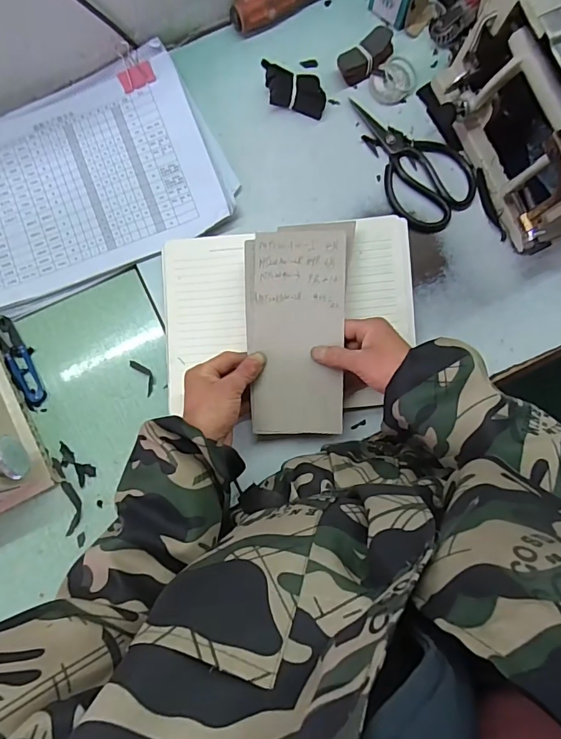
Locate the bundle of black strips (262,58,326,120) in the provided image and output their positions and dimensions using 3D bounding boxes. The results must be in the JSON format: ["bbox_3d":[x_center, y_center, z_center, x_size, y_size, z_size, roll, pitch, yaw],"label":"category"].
[{"bbox_3d":[0.015,-0.341,0.535,0.084,0.028,0.057,15,85,0],"label":"bundle of black strips"}]

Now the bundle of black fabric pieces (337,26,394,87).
[{"bbox_3d":[0.105,-0.378,0.545,0.074,0.024,0.033,-37,87,-4],"label":"bundle of black fabric pieces"}]

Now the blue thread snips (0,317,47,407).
[{"bbox_3d":[-0.298,-0.010,0.518,0.029,0.007,0.108,-23,86,-3],"label":"blue thread snips"}]

